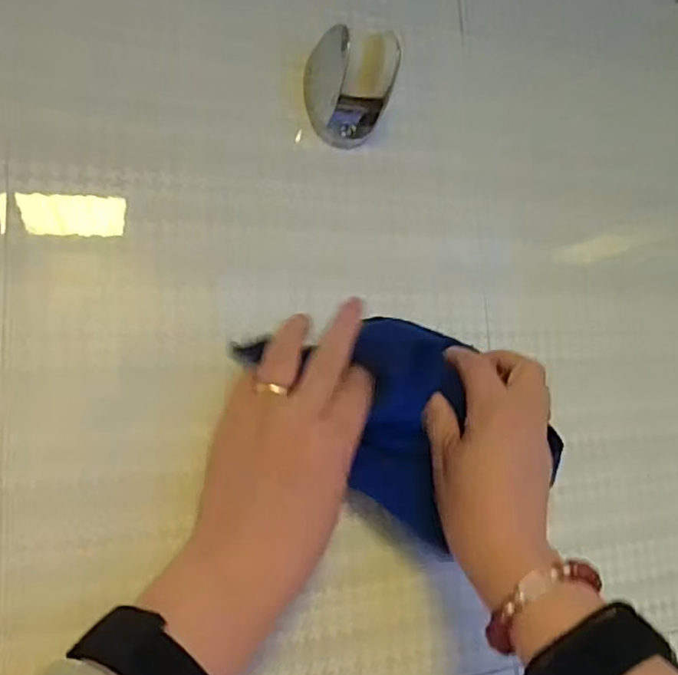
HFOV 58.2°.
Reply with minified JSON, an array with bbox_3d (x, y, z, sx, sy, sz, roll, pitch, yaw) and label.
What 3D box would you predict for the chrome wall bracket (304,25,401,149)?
[{"bbox_3d":[0.005,-0.157,0.382,0.048,0.037,0.064,7,-19,-19],"label":"chrome wall bracket"}]

